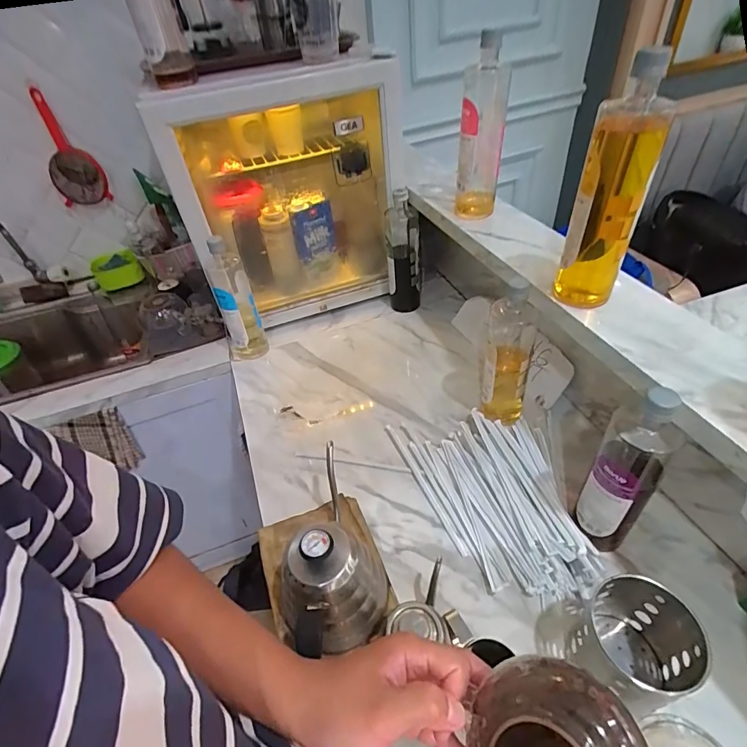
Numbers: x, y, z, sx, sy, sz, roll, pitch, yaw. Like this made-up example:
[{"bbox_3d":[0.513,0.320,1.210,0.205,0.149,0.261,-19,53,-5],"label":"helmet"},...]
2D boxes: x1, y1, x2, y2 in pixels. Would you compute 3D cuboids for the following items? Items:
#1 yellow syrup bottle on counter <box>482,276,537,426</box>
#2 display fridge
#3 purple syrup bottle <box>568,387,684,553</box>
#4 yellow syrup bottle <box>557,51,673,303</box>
[{"bbox_3d":[0.214,-0.029,0.686,0.072,0.248,0.060,5,45,13],"label":"yellow syrup bottle on counter"},{"bbox_3d":[-0.200,-0.412,0.991,0.445,0.459,0.377,-17,44,-11],"label":"display fridge"},{"bbox_3d":[0.296,0.117,0.510,0.070,0.247,0.060,28,54,31],"label":"purple syrup bottle"},{"bbox_3d":[0.260,-0.186,0.482,0.070,0.256,0.066,15,48,22],"label":"yellow syrup bottle"}]

